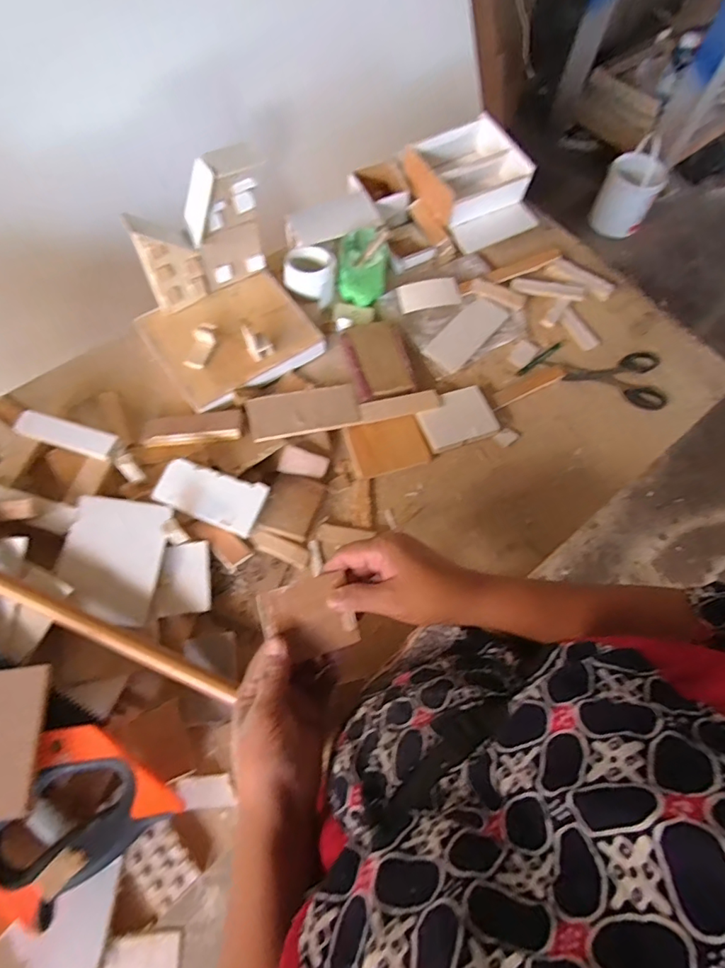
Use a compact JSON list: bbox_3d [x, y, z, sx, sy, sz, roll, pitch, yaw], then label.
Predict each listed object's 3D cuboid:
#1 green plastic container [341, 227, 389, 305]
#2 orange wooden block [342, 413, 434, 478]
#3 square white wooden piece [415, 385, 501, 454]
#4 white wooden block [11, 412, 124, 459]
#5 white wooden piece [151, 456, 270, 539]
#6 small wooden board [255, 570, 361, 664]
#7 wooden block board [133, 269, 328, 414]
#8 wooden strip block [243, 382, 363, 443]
[{"bbox_3d":[0.001,-0.280,0.628,0.058,0.058,0.084,1,67,-1],"label":"green plastic container"},{"bbox_3d":[0.028,-0.043,0.555,0.086,0.010,0.062,-15,68,-8],"label":"orange wooden block"},{"bbox_3d":[0.108,-0.075,0.572,0.084,0.017,0.062,-17,68,-9],"label":"square white wooden piece"},{"bbox_3d":[-0.305,-0.050,0.517,0.111,0.013,0.026,16,67,5],"label":"white wooden block"},{"bbox_3d":[-0.151,0.010,0.496,0.100,0.006,0.053,24,80,-3],"label":"white wooden piece"},{"bbox_3d":[-0.043,0.110,0.403,0.071,0.008,0.061,-16,93,-13],"label":"small wooden board"},{"bbox_3d":[-0.151,-0.179,0.579,0.174,0.023,0.141,-33,72,-15],"label":"wooden block board"},{"bbox_3d":[-0.065,-0.082,0.556,0.121,0.008,0.052,-13,68,-7],"label":"wooden strip block"}]

